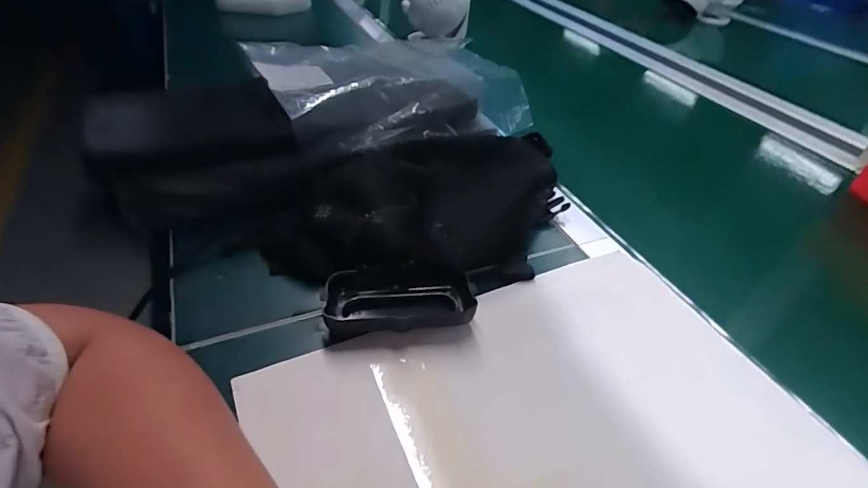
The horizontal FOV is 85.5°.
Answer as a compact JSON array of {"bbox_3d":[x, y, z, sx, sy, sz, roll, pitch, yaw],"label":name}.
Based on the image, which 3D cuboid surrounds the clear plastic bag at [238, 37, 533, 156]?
[{"bbox_3d":[-0.048,-0.174,0.515,0.267,0.055,0.167,-14,43,-20],"label":"clear plastic bag"}]

